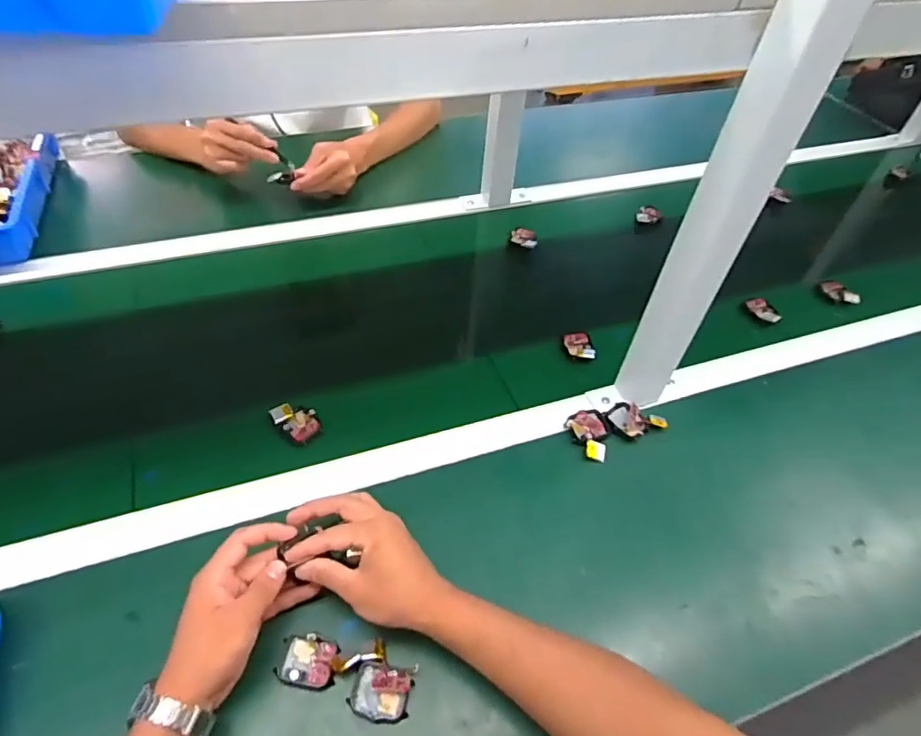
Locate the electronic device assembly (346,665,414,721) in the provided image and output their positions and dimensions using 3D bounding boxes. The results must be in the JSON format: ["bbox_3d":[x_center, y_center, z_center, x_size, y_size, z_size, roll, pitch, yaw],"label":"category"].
[{"bbox_3d":[-0.064,0.259,0.437,0.046,0.015,0.035,11,49,5],"label":"electronic device assembly"}]

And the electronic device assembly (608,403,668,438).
[{"bbox_3d":[0.201,0.061,0.624,0.063,0.014,0.040,18,50,11],"label":"electronic device assembly"}]

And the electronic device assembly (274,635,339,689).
[{"bbox_3d":[-0.125,0.240,0.448,0.046,0.009,0.037,7,49,2],"label":"electronic device assembly"}]

